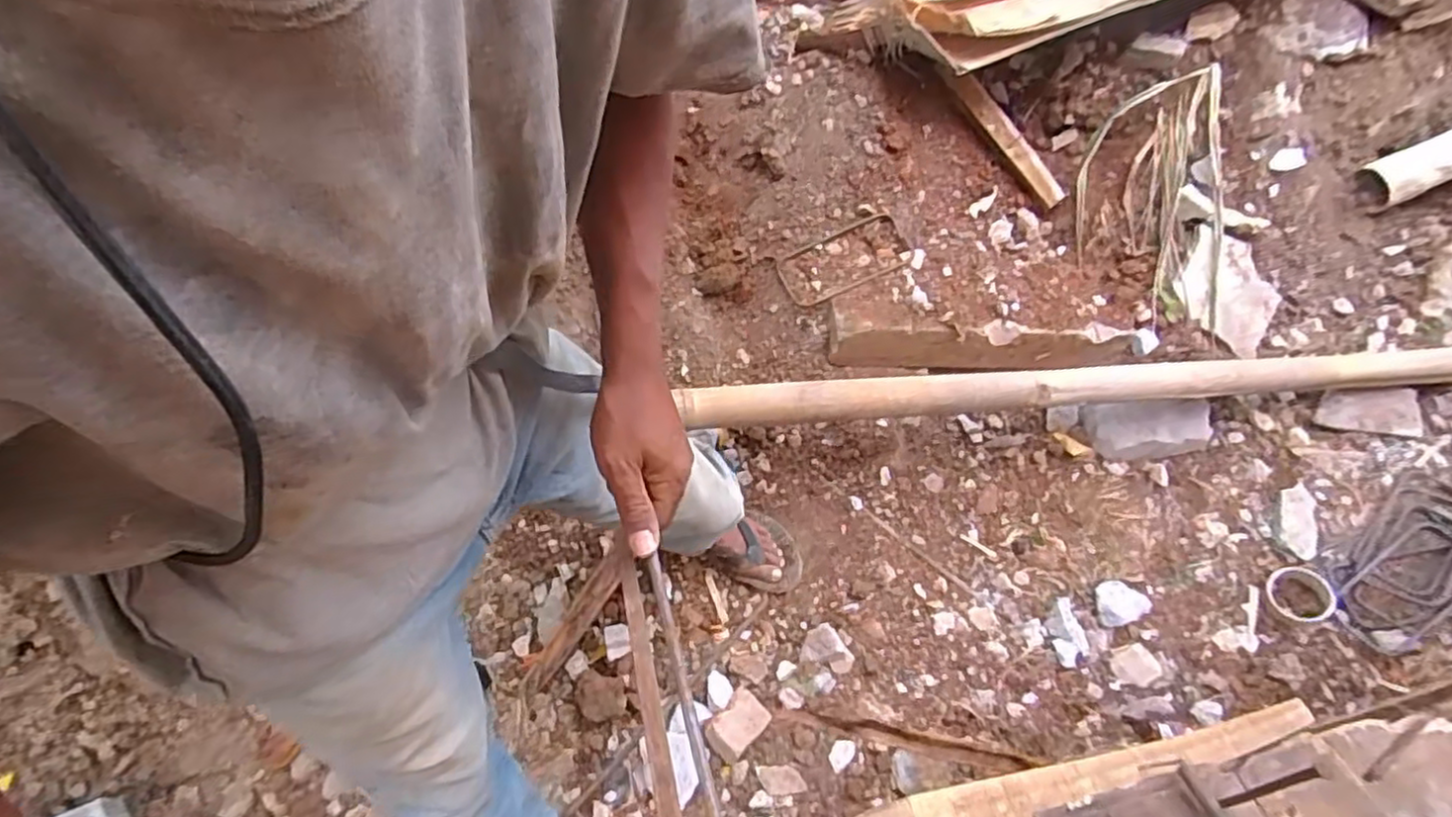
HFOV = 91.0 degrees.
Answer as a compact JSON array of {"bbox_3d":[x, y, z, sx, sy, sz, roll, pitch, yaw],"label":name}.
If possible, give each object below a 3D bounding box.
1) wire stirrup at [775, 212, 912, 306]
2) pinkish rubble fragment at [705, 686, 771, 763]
[{"bbox_3d":[0.220,-0.274,1.312,0.243,0.017,0.120,-26,74,-8],"label":"wire stirrup"},{"bbox_3d":[0.017,0.472,1.065,0.066,0.031,0.097,34,61,25],"label":"pinkish rubble fragment"}]

